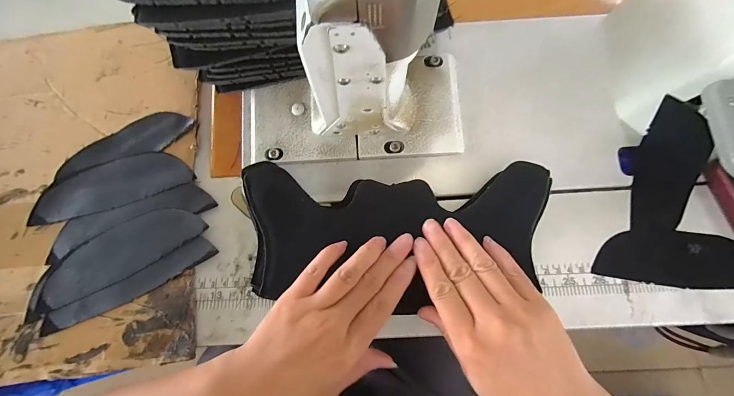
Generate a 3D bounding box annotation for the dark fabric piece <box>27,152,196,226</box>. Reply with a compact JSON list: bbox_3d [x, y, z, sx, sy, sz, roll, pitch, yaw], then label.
[{"bbox_3d":[-0.240,-0.013,0.297,0.141,0.006,0.047,-20,73,-5],"label":"dark fabric piece"}]

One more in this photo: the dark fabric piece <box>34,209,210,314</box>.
[{"bbox_3d":[-0.218,0.046,0.277,0.139,0.006,0.049,-31,75,-8],"label":"dark fabric piece"}]

